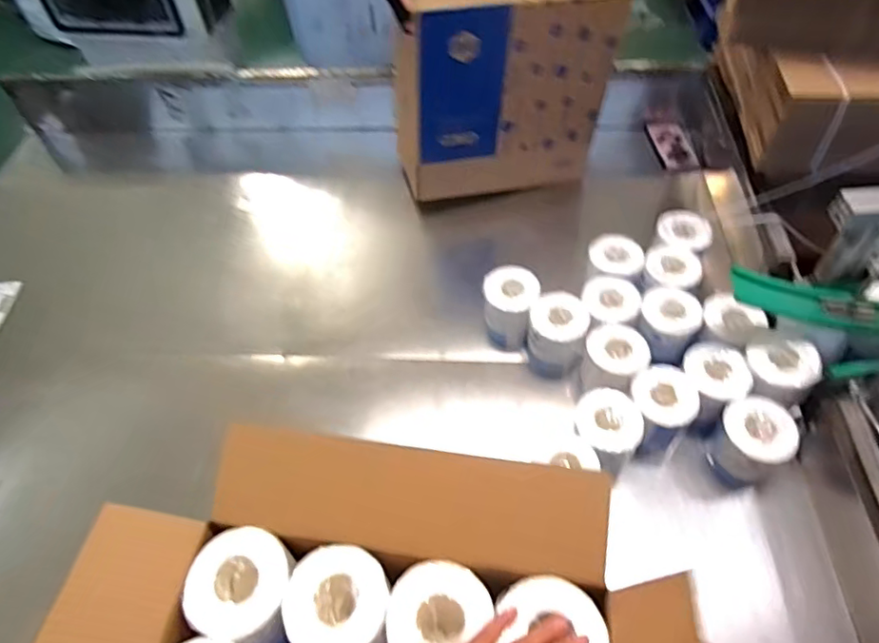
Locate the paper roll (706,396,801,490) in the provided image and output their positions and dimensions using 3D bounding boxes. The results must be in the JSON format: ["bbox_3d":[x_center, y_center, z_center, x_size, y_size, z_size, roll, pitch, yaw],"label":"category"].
[{"bbox_3d":[0.473,0.188,0.879,0.100,0.125,0.097,-2,53,3],"label":"paper roll"}]

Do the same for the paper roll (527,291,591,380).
[{"bbox_3d":[0.209,0.030,1.027,0.098,0.135,0.105,-2,53,3],"label":"paper roll"}]

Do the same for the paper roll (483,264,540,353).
[{"bbox_3d":[0.132,-0.021,1.063,0.093,0.133,0.100,-2,53,3],"label":"paper roll"}]

